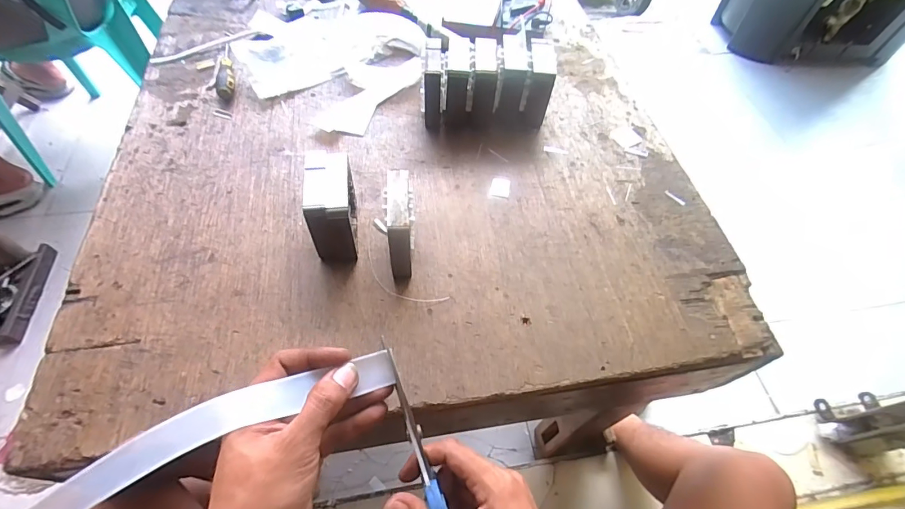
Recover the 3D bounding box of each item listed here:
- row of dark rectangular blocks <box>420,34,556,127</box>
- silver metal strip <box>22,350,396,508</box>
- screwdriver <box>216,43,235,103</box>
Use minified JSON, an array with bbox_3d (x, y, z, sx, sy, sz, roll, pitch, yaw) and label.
[{"bbox_3d":[0.037,-0.205,0.512,0.157,0.077,0.078,1,57,-4],"label":"row of dark rectangular blocks"},{"bbox_3d":[-0.262,0.183,0.294,0.482,0.060,0.034,-30,62,1],"label":"silver metal strip"},{"bbox_3d":[-0.291,-0.235,0.540,0.024,0.020,0.101,-15,60,-14],"label":"screwdriver"}]

